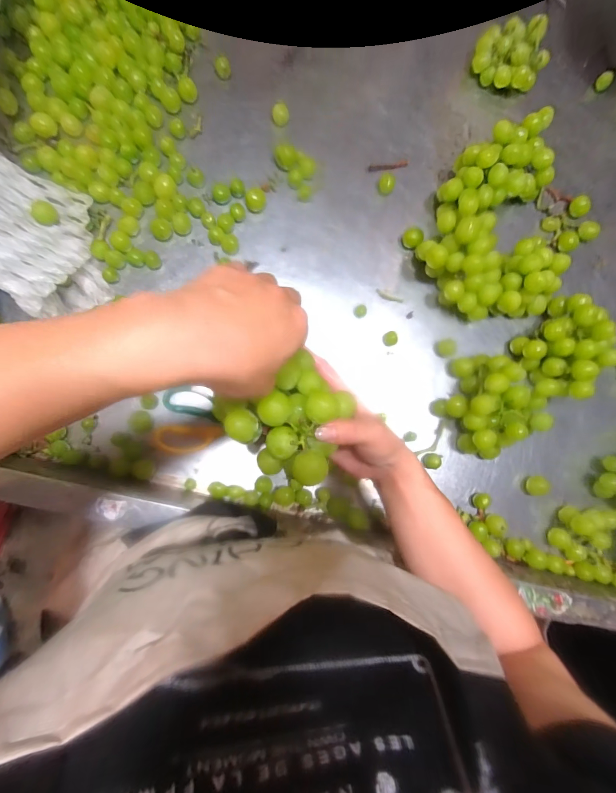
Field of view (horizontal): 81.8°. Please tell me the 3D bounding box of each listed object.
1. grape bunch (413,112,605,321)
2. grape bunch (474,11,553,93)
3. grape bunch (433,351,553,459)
[{"bbox_3d":[0.282,-0.241,0.496,0.206,0.082,0.246,42,81,-1],"label":"grape bunch"},{"bbox_3d":[0.305,-0.514,0.533,0.105,0.061,0.070,31,81,-3],"label":"grape bunch"},{"bbox_3d":[0.241,0.013,0.471,0.132,0.074,0.117,45,81,0],"label":"grape bunch"}]

